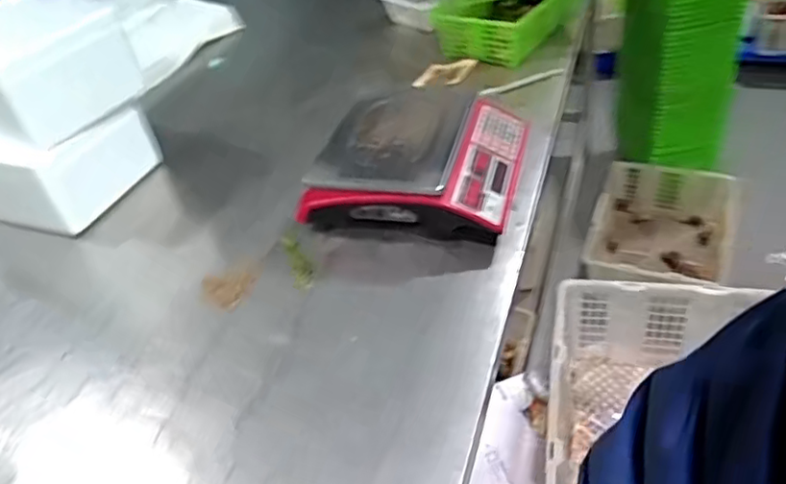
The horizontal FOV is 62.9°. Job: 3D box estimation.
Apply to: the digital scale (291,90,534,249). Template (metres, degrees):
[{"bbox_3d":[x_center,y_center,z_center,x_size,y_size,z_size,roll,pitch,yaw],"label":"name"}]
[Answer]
[{"bbox_3d":[0.040,-0.127,1.059,0.318,0.157,0.263,6,43,15],"label":"digital scale"}]

